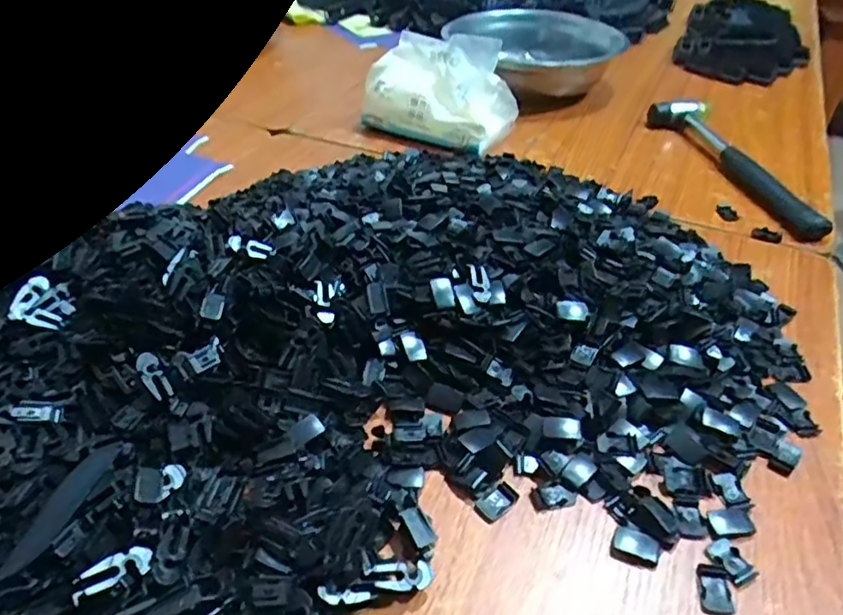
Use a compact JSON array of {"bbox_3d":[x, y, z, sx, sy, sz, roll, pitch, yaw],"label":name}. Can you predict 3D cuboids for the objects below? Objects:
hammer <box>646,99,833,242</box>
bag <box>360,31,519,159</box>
[{"bbox_3d":[0.269,-0.130,0.532,0.046,0.020,0.226,-8,41,-9],"label":"hammer"},{"bbox_3d":[0.015,-0.208,0.584,0.137,0.085,0.070,20,44,22],"label":"bag"}]

